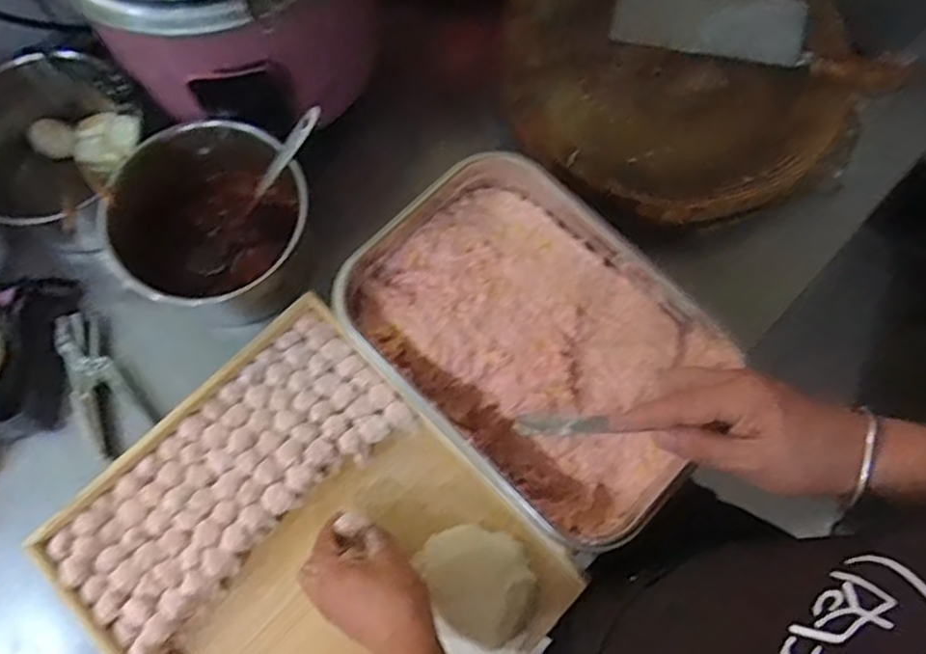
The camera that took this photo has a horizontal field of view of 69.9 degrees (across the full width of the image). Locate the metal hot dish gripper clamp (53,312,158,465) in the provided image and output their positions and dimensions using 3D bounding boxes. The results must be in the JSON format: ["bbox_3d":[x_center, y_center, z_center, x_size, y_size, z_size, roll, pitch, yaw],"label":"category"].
[{"bbox_3d":[-0.377,0.057,0.682,0.052,0.035,0.155,-33,77,-10],"label":"metal hot dish gripper clamp"}]

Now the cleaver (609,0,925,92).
[{"bbox_3d":[0.319,-0.333,0.749,0.351,0.088,0.022,33,75,32],"label":"cleaver"}]

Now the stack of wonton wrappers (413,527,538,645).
[{"bbox_3d":[0.022,0.238,0.615,0.094,0.035,0.119,-25,76,-8],"label":"stack of wonton wrappers"}]

